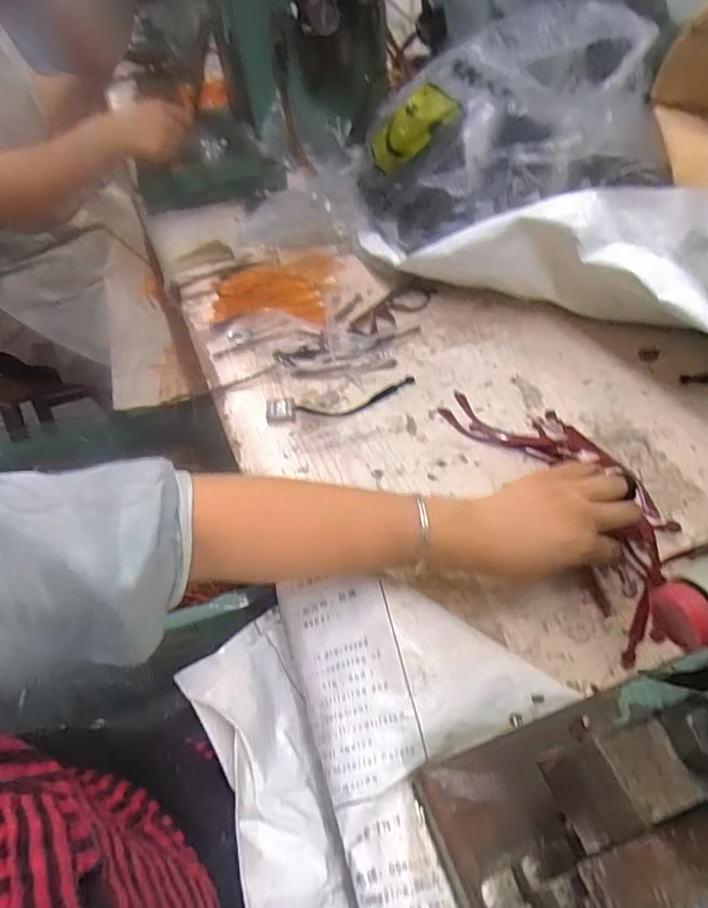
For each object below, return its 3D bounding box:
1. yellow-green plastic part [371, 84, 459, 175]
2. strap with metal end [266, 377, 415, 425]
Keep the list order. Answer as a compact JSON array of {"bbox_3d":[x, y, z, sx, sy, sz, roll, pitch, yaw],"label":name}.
[{"bbox_3d":[0.069,-0.399,0.685,0.120,0.048,0.054,-22,37,42],"label":"yellow-green plastic part"},{"bbox_3d":[-0.011,-0.057,0.591,0.161,0.011,0.036,-12,51,-6],"label":"strap with metal end"}]

